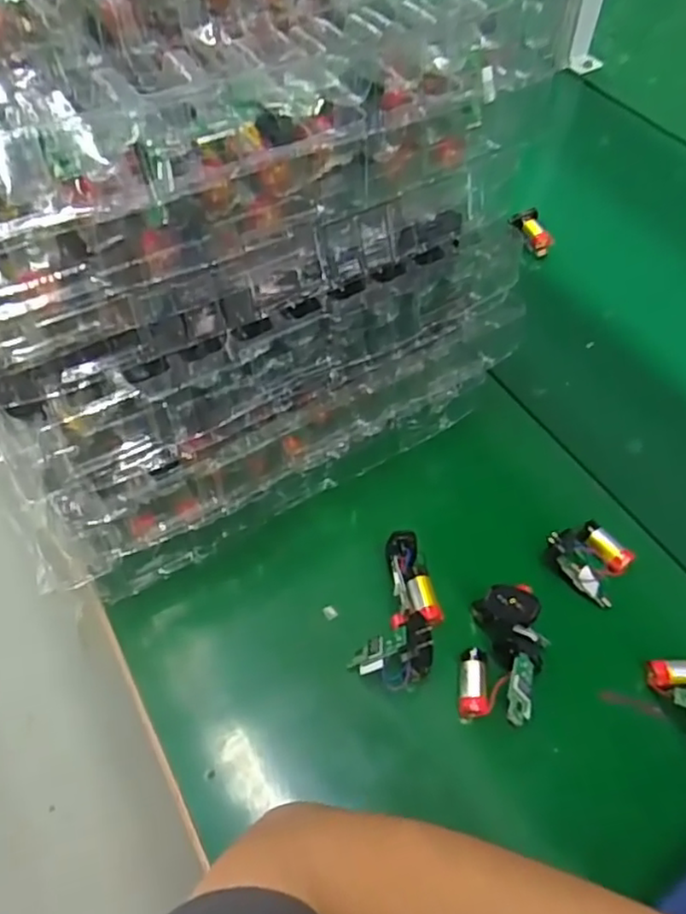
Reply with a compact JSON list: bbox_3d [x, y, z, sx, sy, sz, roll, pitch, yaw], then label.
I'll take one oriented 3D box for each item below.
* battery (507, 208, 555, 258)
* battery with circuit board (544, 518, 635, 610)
[{"bbox_3d":[0.183,-0.220,0.633,0.025,0.020,0.060,-13,58,-5],"label":"battery"},{"bbox_3d":[0.163,0.066,0.426,0.046,0.025,0.052,-32,62,-20],"label":"battery with circuit board"}]

